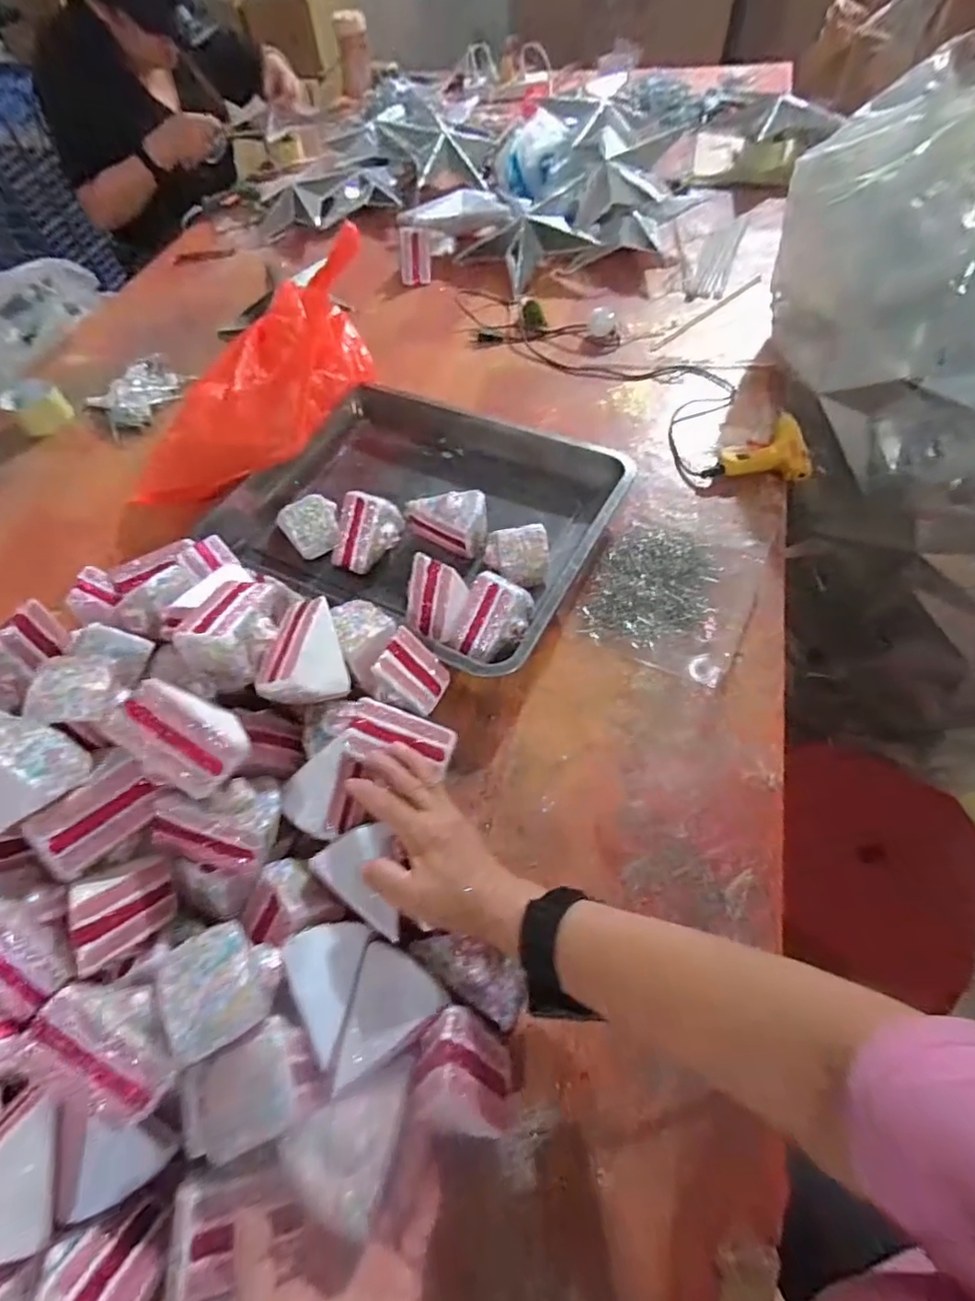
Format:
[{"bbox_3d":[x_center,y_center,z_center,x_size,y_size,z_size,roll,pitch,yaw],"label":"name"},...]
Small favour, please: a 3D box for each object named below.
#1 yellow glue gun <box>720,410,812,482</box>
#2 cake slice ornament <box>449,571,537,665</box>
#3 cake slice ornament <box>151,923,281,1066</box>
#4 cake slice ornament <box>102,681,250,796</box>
[{"bbox_3d":[0.351,-0.274,0.719,0.107,0.027,0.136,4,59,7],"label":"yellow glue gun"},{"bbox_3d":[0.006,-0.033,0.570,0.064,0.062,0.079,24,64,18],"label":"cake slice ornament"},{"bbox_3d":[-0.175,0.225,0.375,0.062,0.047,0.069,-25,60,-10],"label":"cake slice ornament"},{"bbox_3d":[-0.236,0.065,0.428,0.064,0.090,0.049,-53,22,-13],"label":"cake slice ornament"}]

